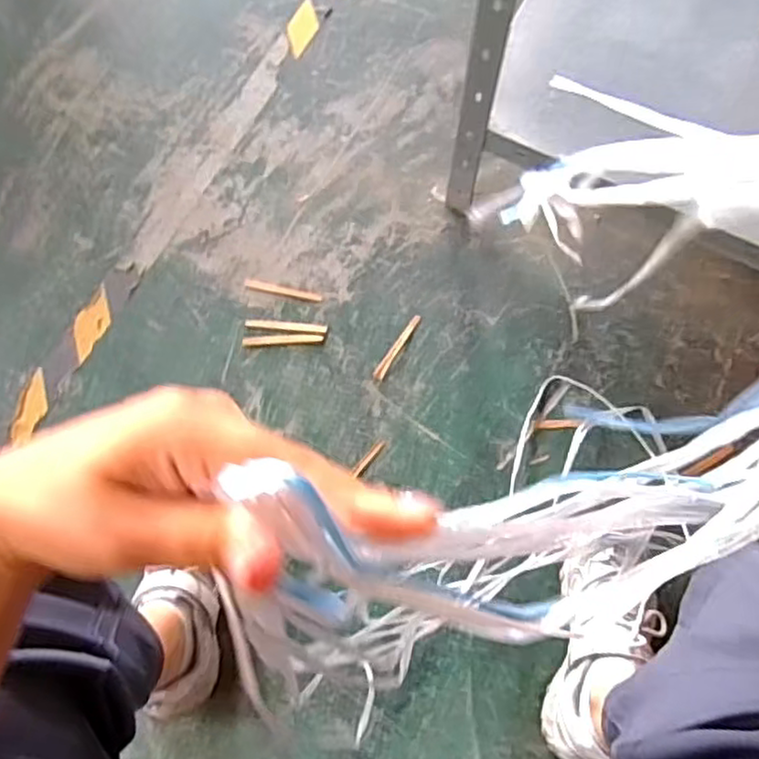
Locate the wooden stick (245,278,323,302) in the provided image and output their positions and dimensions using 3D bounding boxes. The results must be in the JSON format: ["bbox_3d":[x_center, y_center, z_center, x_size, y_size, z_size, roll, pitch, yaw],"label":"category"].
[{"bbox_3d":[-0.133,-0.124,0.936,0.109,0.004,0.012,14,70,4],"label":"wooden stick"}]

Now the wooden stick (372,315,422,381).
[{"bbox_3d":[0.025,-0.045,0.920,0.014,0.005,0.104,31,72,10],"label":"wooden stick"}]

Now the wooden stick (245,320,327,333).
[{"bbox_3d":[-0.126,-0.073,0.926,0.110,0.004,0.012,5,69,1],"label":"wooden stick"}]

